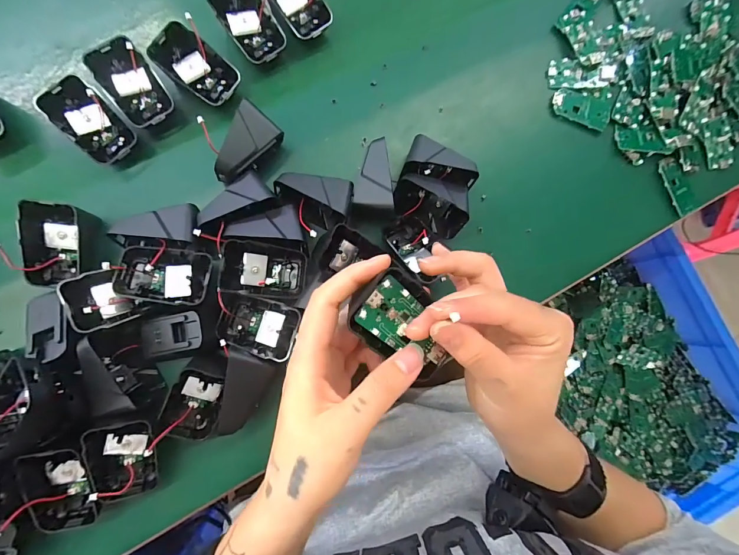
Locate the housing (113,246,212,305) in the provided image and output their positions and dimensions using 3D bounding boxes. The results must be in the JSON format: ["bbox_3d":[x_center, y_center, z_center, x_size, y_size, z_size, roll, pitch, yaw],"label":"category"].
[{"bbox_3d":[-0.165,-0.001,0.287,0.070,0.030,0.043,7,81,-4],"label":"housing"}]

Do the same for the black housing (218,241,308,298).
[{"bbox_3d":[-0.089,-0.008,0.297,0.064,0.030,0.047,6,81,-4],"label":"black housing"}]

